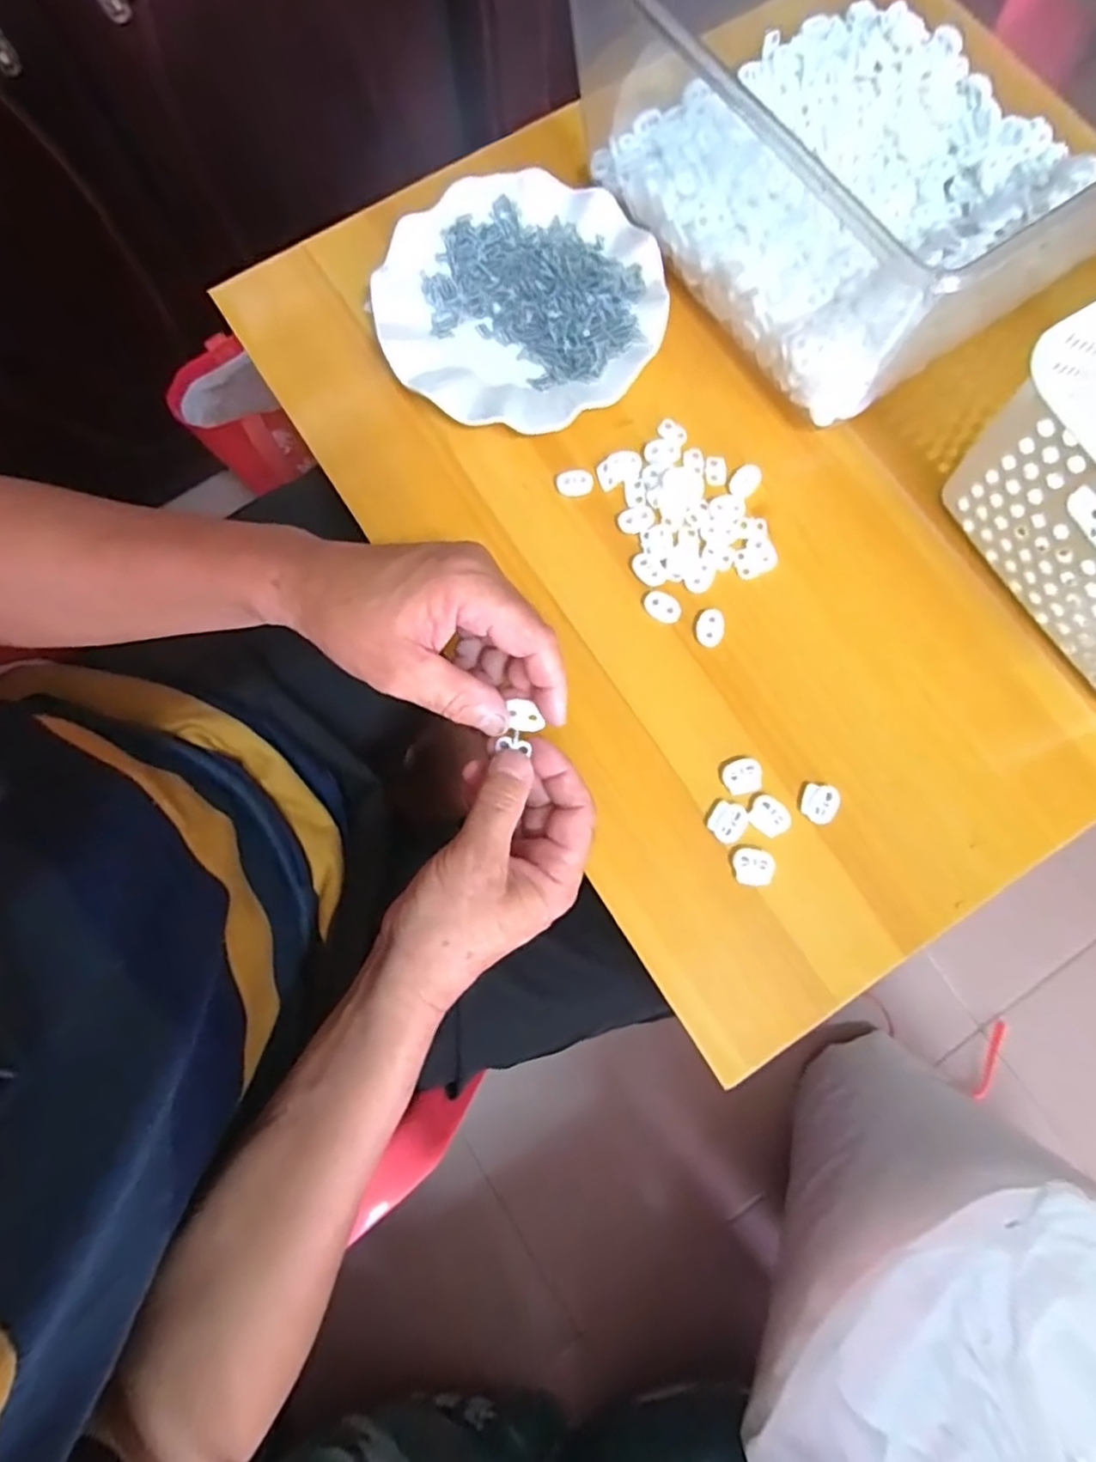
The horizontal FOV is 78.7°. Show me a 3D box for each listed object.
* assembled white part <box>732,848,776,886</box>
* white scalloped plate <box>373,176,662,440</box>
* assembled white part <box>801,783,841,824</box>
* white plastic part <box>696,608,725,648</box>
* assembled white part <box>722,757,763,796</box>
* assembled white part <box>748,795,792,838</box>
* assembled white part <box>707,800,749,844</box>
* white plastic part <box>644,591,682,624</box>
[{"bbox_3d":[0.114,0.075,0.369,0.022,0.004,0.020,0,78,0],"label":"assembled white part"},{"bbox_3d":[-0.018,-0.277,0.439,0.177,0.024,0.178,0,78,0],"label":"white scalloped plate"},{"bbox_3d":[0.155,0.041,0.379,0.020,0.004,0.022,24,79,5],"label":"assembled white part"},{"bbox_3d":[0.098,-0.062,0.401,0.016,0.004,0.023,10,78,2],"label":"white plastic part"},{"bbox_3d":[0.112,0.026,0.381,0.022,0.004,0.019,-17,79,-3],"label":"assembled white part"},{"bbox_3d":[0.125,0.047,0.375,0.023,0.004,0.020,34,80,7],"label":"assembled white part"},{"bbox_3d":[0.102,0.051,0.376,0.021,0.004,0.022,27,80,6],"label":"assembled white part"},{"bbox_3d":[0.070,-0.075,0.405,0.024,0.004,0.016,28,80,6],"label":"white plastic part"}]

